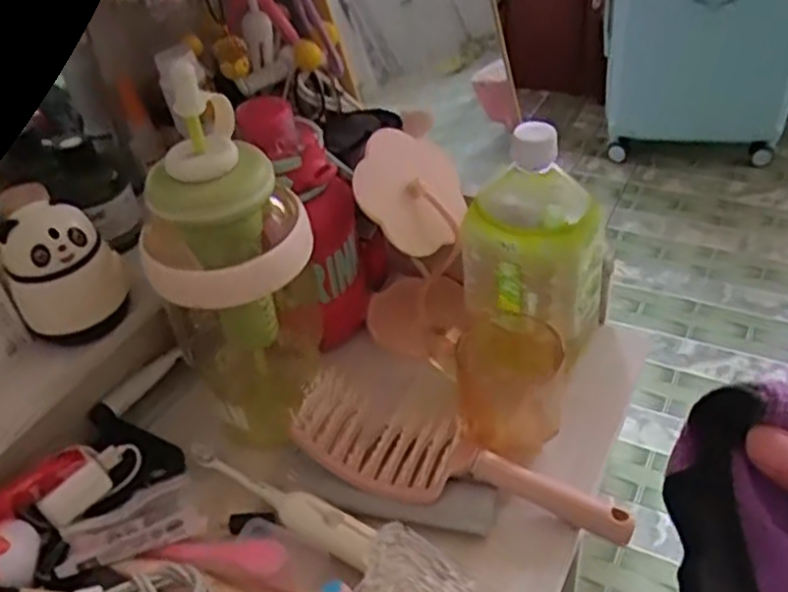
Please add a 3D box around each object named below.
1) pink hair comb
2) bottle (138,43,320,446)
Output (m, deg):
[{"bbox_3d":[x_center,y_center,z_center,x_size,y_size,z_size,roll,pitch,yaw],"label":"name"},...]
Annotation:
[{"bbox_3d":[0.042,0.113,0.517,0.231,0.046,0.079,17,45,26],"label":"pink hair comb"},{"bbox_3d":[-0.106,-0.019,0.508,0.101,0.280,0.091,-11,40,-5],"label":"bottle"}]

